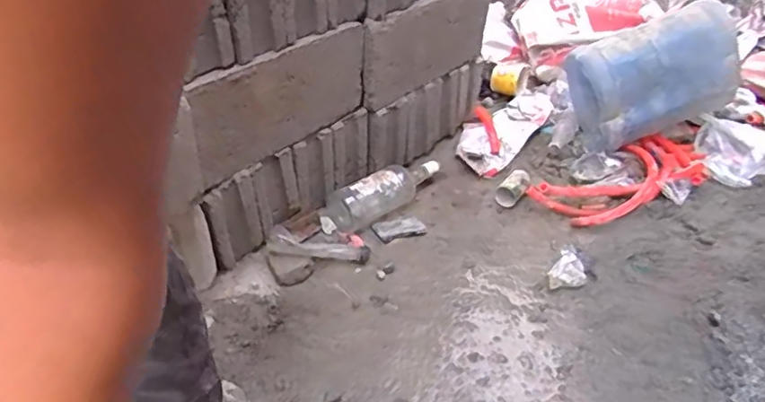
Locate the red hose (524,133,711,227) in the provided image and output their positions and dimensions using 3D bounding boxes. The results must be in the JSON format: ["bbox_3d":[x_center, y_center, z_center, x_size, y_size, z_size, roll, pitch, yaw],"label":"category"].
[{"bbox_3d":[0.567,-0.048,1.337,0.433,0.086,0.195,-18,40,-21],"label":"red hose"}]

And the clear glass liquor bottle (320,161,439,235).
[{"bbox_3d":[0.005,-0.022,1.275,0.312,0.081,0.082,-23,42,-26],"label":"clear glass liquor bottle"}]

